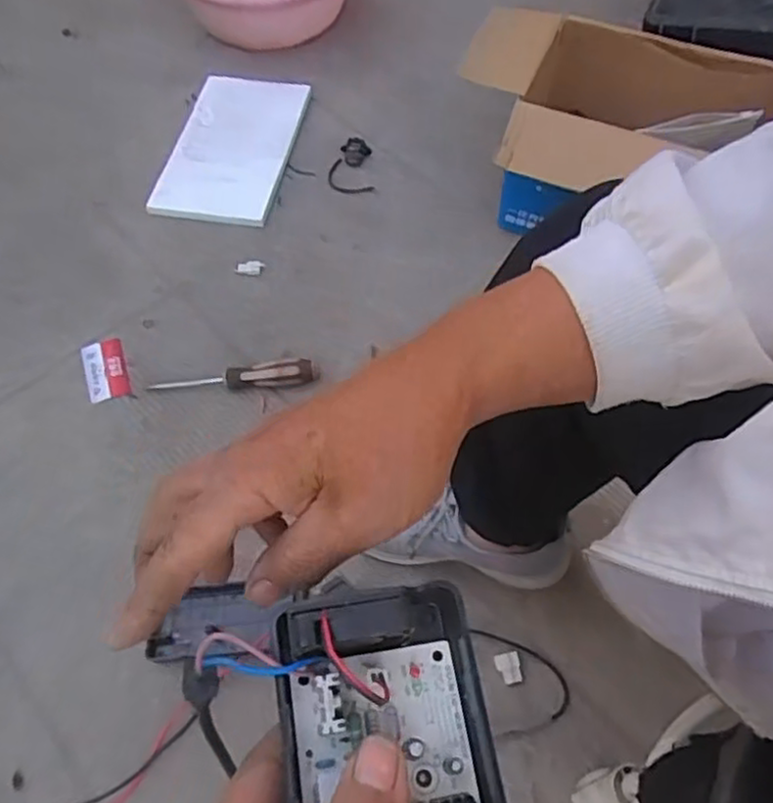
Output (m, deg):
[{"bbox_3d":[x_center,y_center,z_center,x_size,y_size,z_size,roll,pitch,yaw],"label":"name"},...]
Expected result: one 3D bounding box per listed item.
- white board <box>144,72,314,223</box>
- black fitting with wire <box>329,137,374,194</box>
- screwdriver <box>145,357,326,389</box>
[{"bbox_3d":[-0.235,-0.395,1.074,0.173,0.017,0.294,9,60,6],"label":"white board"},{"bbox_3d":[-0.054,-0.356,1.051,0.064,0.015,0.104,-2,60,-1],"label":"black fitting with wire"},{"bbox_3d":[-0.185,-0.034,0.852,0.202,0.028,0.031,1,60,1],"label":"screwdriver"}]

